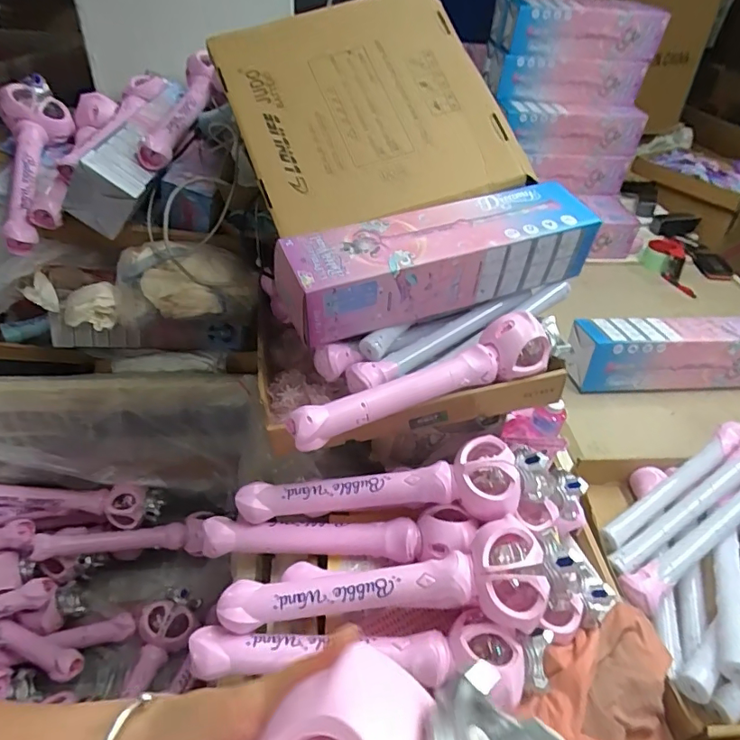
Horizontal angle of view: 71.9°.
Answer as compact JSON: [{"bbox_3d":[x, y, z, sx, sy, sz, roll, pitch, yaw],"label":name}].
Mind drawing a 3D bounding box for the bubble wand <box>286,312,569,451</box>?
[{"bbox_3d":[0.070,0.003,0.599,0.339,0.077,0.065,-12,43,-19],"label":"bubble wand"}]

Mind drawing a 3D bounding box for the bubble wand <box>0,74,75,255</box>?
[{"bbox_3d":[-0.560,-0.345,0.841,0.101,0.078,0.321,-4,66,-11],"label":"bubble wand"}]

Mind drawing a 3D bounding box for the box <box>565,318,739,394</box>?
[{"bbox_3d":[0.602,-0.028,1.012,0.425,0.119,0.097,-2,40,-8],"label":"box"}]

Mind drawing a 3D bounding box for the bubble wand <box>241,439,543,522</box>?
[{"bbox_3d":[0.024,0.135,0.614,0.361,0.096,0.086,4,40,-1],"label":"bubble wand"}]

